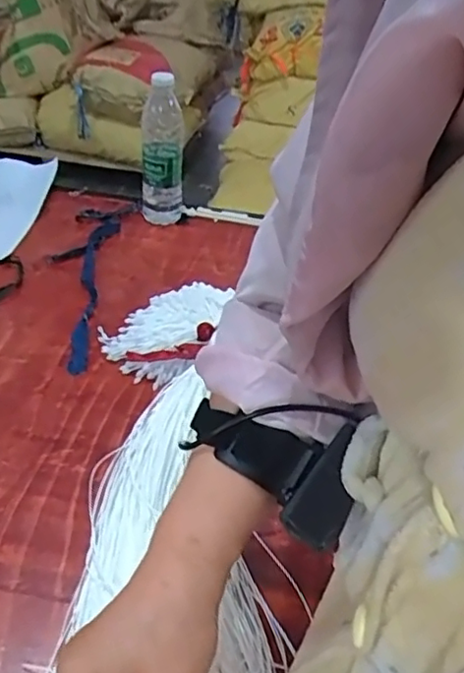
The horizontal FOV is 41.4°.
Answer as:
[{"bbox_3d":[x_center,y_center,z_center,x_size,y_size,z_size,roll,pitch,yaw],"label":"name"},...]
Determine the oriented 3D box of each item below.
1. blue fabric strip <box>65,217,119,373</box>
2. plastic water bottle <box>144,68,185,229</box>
[{"bbox_3d":[-0.182,-0.077,0.796,0.037,0.014,0.343,3,37,-5],"label":"blue fabric strip"},{"bbox_3d":[-0.101,-0.272,0.901,0.058,0.210,0.055,-1,37,-10],"label":"plastic water bottle"}]

